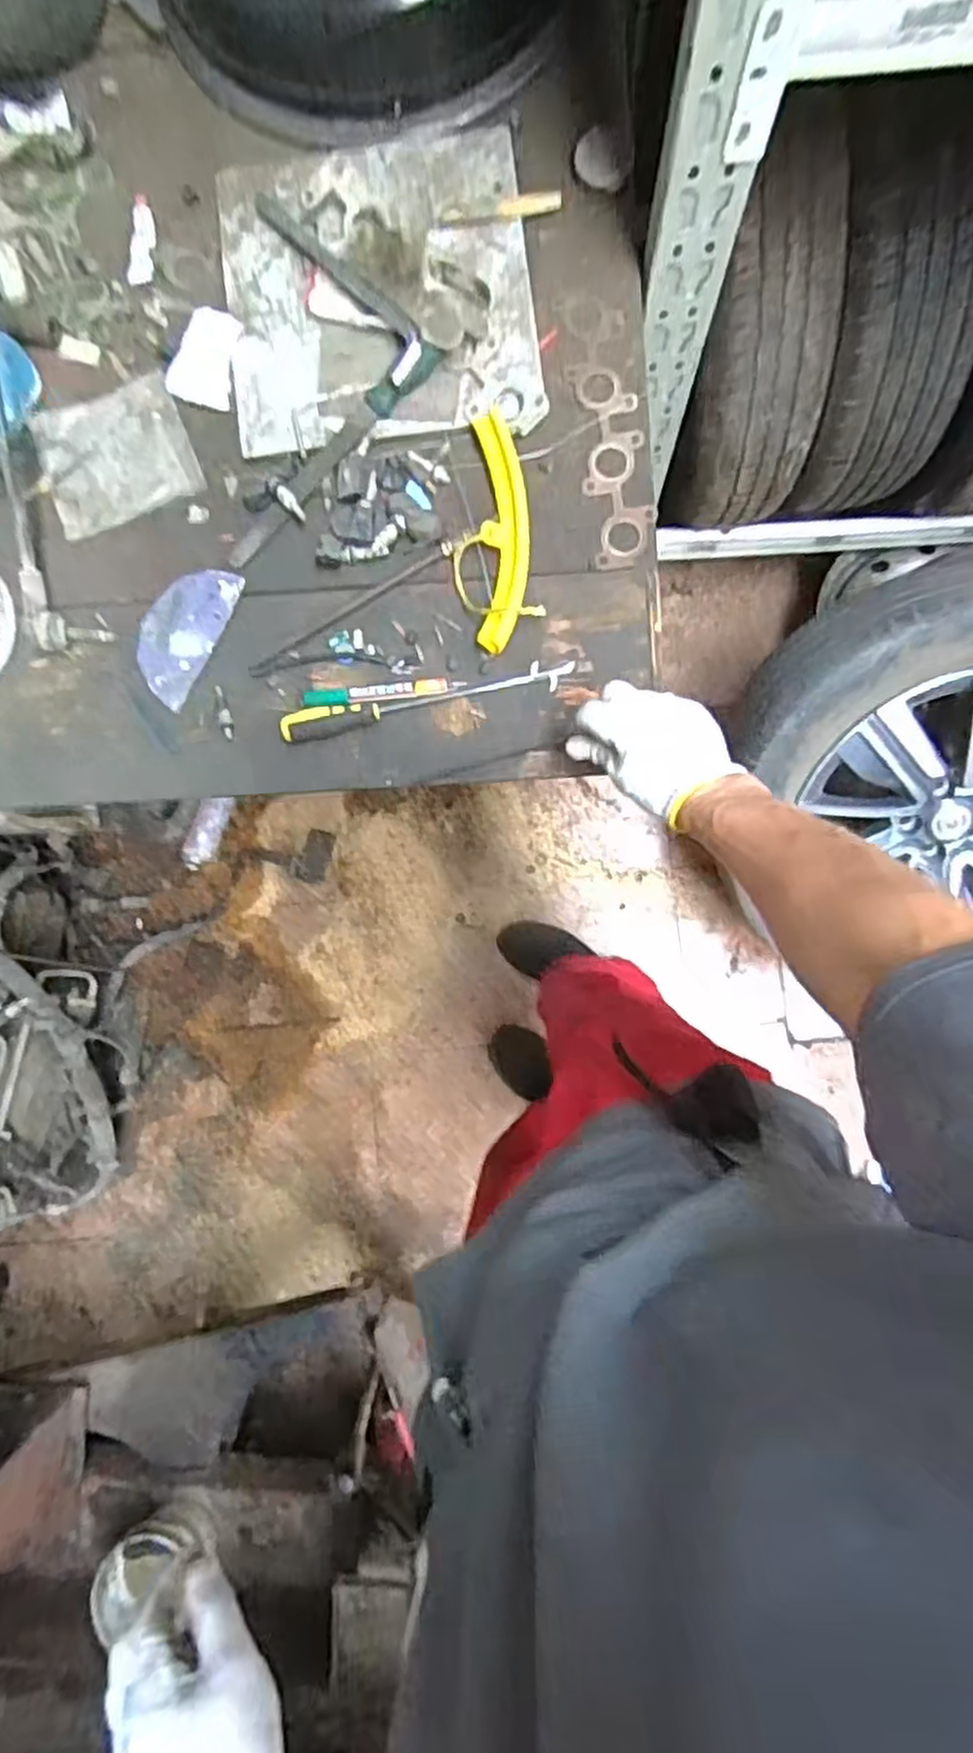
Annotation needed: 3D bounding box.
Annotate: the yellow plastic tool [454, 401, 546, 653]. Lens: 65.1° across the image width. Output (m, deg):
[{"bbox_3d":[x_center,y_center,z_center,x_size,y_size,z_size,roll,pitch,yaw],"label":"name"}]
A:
[{"bbox_3d":[0.004,-0.329,0.734,0.079,0.027,0.228,-8,88,1],"label":"yellow plastic tool"}]

